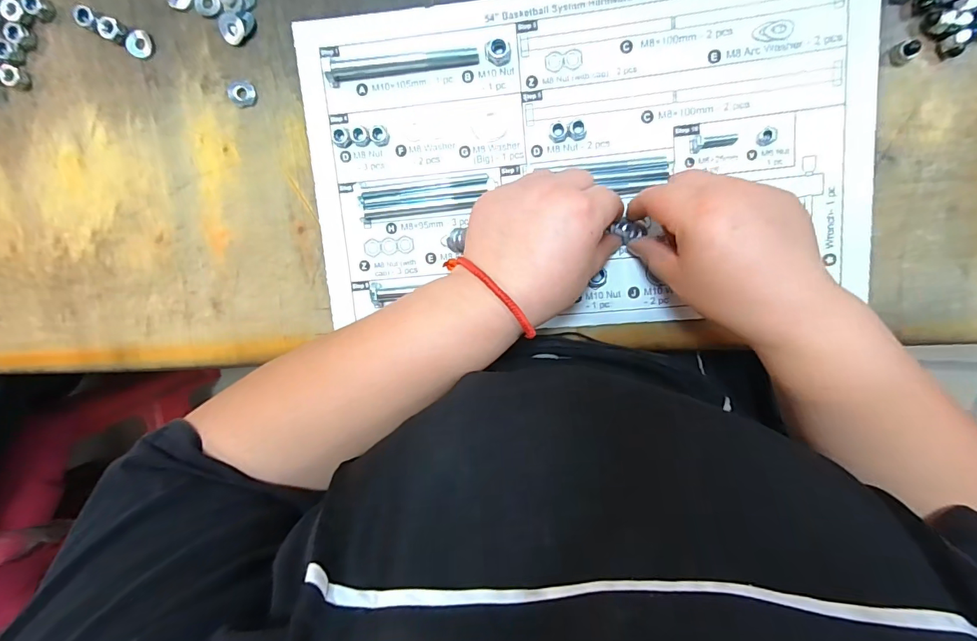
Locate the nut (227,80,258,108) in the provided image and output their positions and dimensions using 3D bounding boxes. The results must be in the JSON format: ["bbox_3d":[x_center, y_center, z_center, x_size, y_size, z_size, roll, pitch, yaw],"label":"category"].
[{"bbox_3d":[-0.192,-0.177,0.336,0.022,0.005,0.020,1,99,4],"label":"nut"}]

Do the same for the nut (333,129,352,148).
[{"bbox_3d":[-0.111,-0.137,0.326,0.013,0.006,0.012,1,99,4],"label":"nut"}]

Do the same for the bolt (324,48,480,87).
[{"bbox_3d":[-0.064,-0.187,0.315,0.111,0.011,0.016,-4,99,5],"label":"bolt"}]

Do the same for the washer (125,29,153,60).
[{"bbox_3d":[-0.272,-0.216,0.336,0.018,0.004,0.019,1,99,4],"label":"washer"}]

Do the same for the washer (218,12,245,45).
[{"bbox_3d":[-0.194,-0.220,0.327,0.020,0.005,0.020,1,99,4],"label":"washer"}]

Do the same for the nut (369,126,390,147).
[{"bbox_3d":[-0.082,-0.139,0.324,0.014,0.007,0.014,1,99,4],"label":"nut"}]

